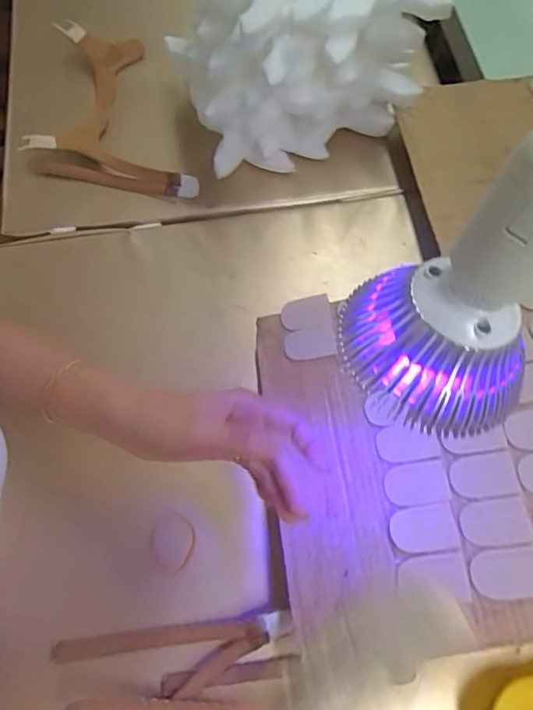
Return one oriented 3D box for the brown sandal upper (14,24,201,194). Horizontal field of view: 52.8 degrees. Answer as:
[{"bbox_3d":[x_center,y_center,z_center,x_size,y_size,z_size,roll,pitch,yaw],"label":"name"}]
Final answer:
[{"bbox_3d":[-0.161,-0.285,0.616,0.194,0.035,0.217,6,67,1],"label":"brown sandal upper"}]

